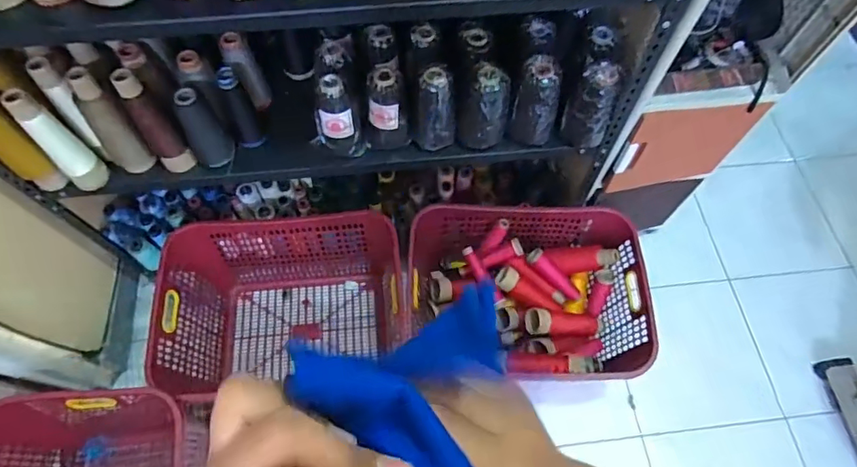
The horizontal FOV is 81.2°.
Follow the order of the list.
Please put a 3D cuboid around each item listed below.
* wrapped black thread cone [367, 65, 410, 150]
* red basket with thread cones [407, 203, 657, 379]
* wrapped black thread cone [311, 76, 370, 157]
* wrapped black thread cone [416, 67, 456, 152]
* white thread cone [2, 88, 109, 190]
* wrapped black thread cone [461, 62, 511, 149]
[{"bbox_3d":[-0.082,-0.255,0.980,0.084,0.158,0.095,-6,64,-4],"label":"wrapped black thread cone"},{"bbox_3d":[0.230,0.158,1.278,0.551,0.225,0.433,-2,64,-2],"label":"red basket with thread cones"},{"bbox_3d":[-0.177,-0.218,0.966,0.088,0.163,0.075,-31,68,-15],"label":"wrapped black thread cone"},{"bbox_3d":[0.016,-0.245,0.980,0.081,0.158,0.084,3,64,0],"label":"wrapped black thread cone"},{"bbox_3d":[-0.644,-0.156,0.875,0.053,0.223,0.058,2,64,-1],"label":"white thread cone"},{"bbox_3d":[0.114,-0.253,0.981,0.088,0.164,0.093,12,64,5],"label":"wrapped black thread cone"}]

